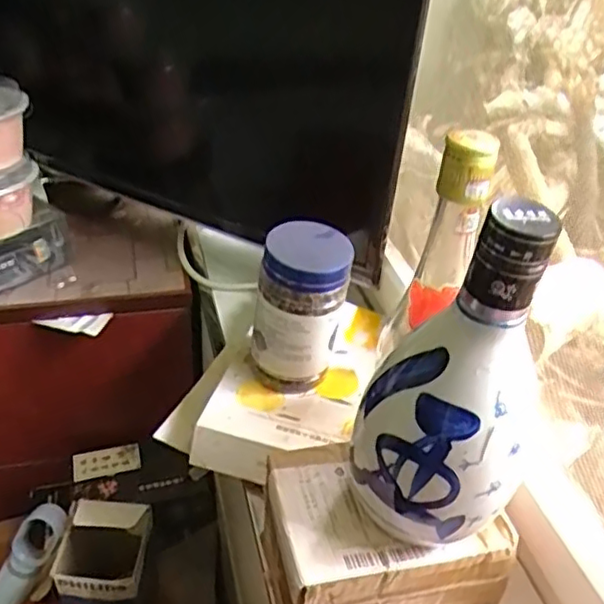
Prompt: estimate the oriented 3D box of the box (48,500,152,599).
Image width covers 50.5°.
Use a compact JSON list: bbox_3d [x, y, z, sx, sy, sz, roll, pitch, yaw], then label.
[{"bbox_3d":[-0.174,0.215,0.560,0.072,0.041,0.069,3,35,-3],"label":"box"}]

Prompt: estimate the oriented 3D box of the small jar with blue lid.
[{"bbox_3d":[-0.001,0.007,0.494,0.066,0.126,0.065,3,35,-2],"label":"small jar with blue lid"}]

